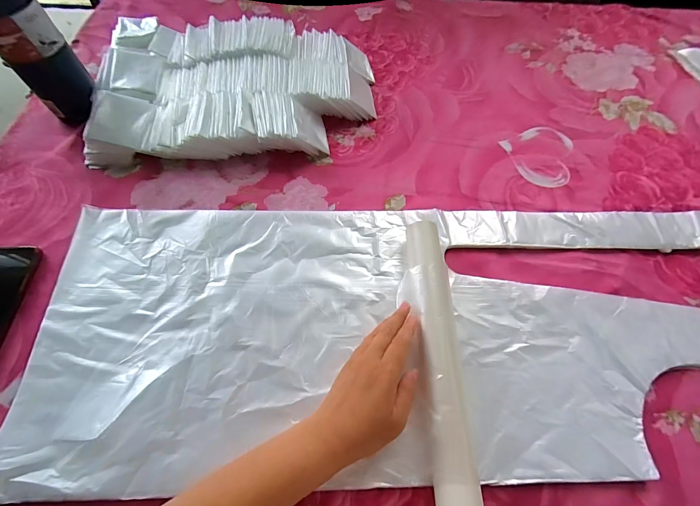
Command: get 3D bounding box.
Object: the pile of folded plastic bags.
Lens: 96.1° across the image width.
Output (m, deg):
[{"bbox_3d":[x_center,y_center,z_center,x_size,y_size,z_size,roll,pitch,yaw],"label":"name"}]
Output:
[{"bbox_3d":[-0.173,-0.274,0.506,0.429,0.056,0.292,-2,63,-3],"label":"pile of folded plastic bags"}]

